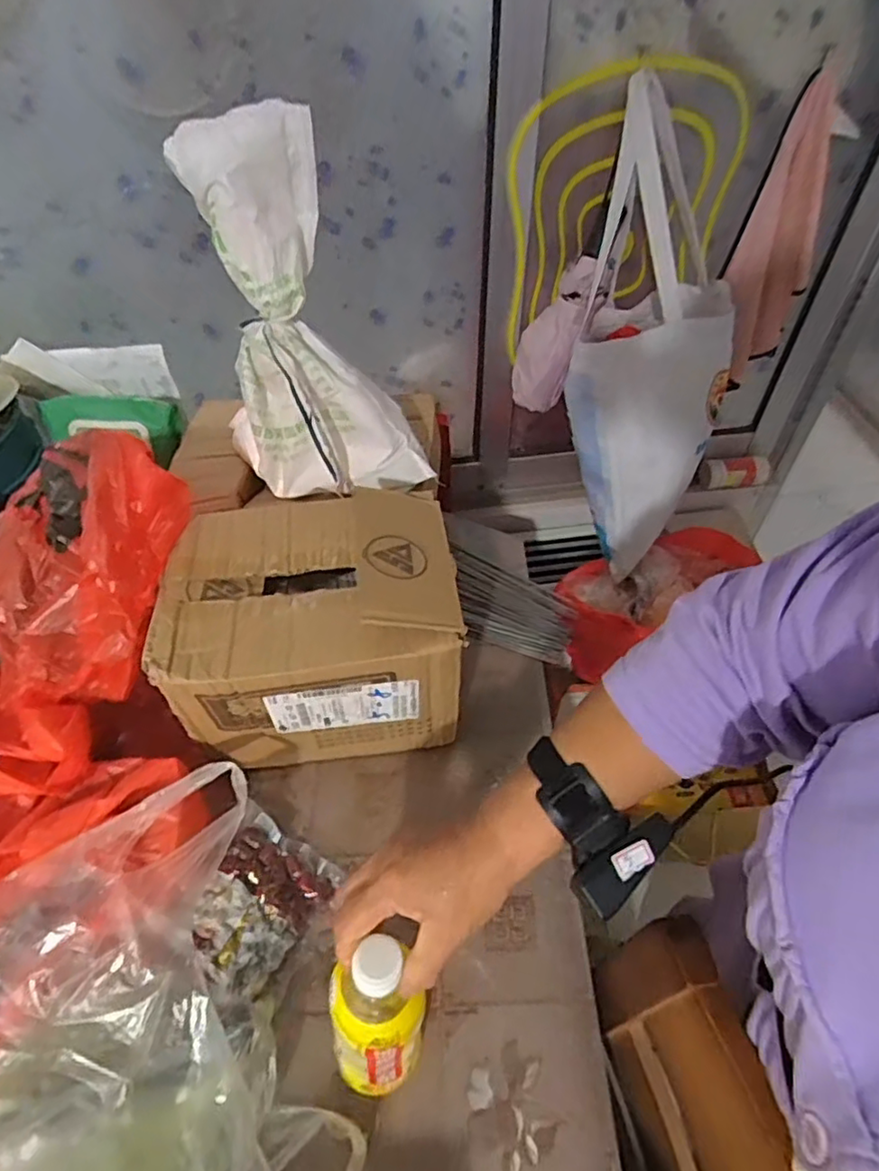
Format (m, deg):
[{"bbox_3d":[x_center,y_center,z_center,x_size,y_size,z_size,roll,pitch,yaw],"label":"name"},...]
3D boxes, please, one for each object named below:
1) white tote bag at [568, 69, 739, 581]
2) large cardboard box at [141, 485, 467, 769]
[{"bbox_3d":[0.274,-0.304,0.832,0.190,0.558,0.138,0,16,1],"label":"white tote bag"},{"bbox_3d":[-0.111,0.050,0.604,0.259,0.212,0.186,-6,49,-4],"label":"large cardboard box"}]

